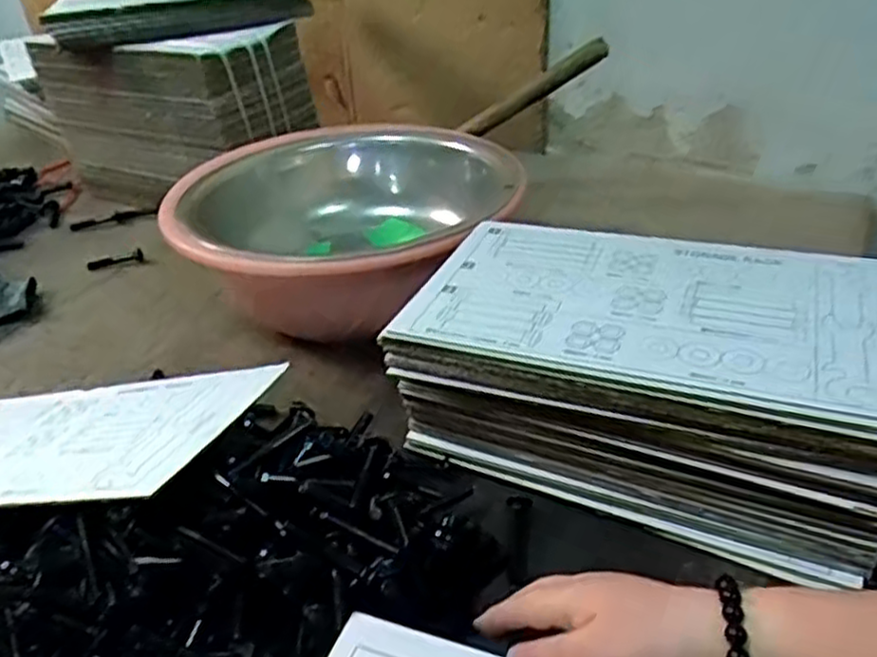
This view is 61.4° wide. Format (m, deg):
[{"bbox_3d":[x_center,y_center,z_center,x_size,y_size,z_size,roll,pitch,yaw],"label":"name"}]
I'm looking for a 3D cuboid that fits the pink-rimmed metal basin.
[{"bbox_3d":[-0.088,-0.112,0.795,0.337,0.125,0.332,-3,34,2],"label":"pink-rimmed metal basin"}]

